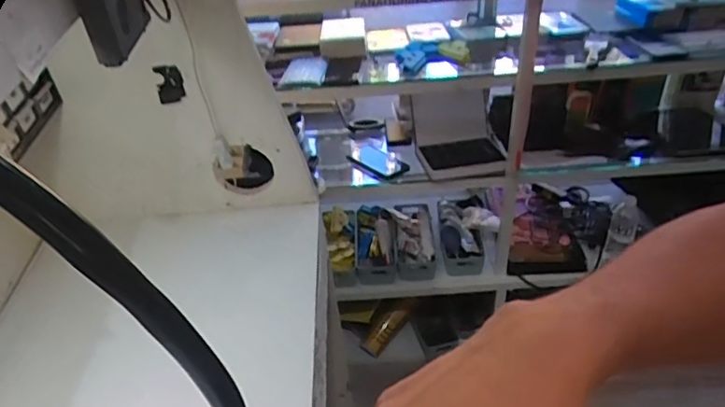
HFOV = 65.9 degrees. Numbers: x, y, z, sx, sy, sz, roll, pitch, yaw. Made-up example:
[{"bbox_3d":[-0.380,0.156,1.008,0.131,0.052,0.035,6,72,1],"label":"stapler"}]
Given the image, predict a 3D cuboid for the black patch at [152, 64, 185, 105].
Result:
[{"bbox_3d":[-0.278,-0.171,0.806,0.039,0.062,0.004,-1,39,4],"label":"black patch"}]

